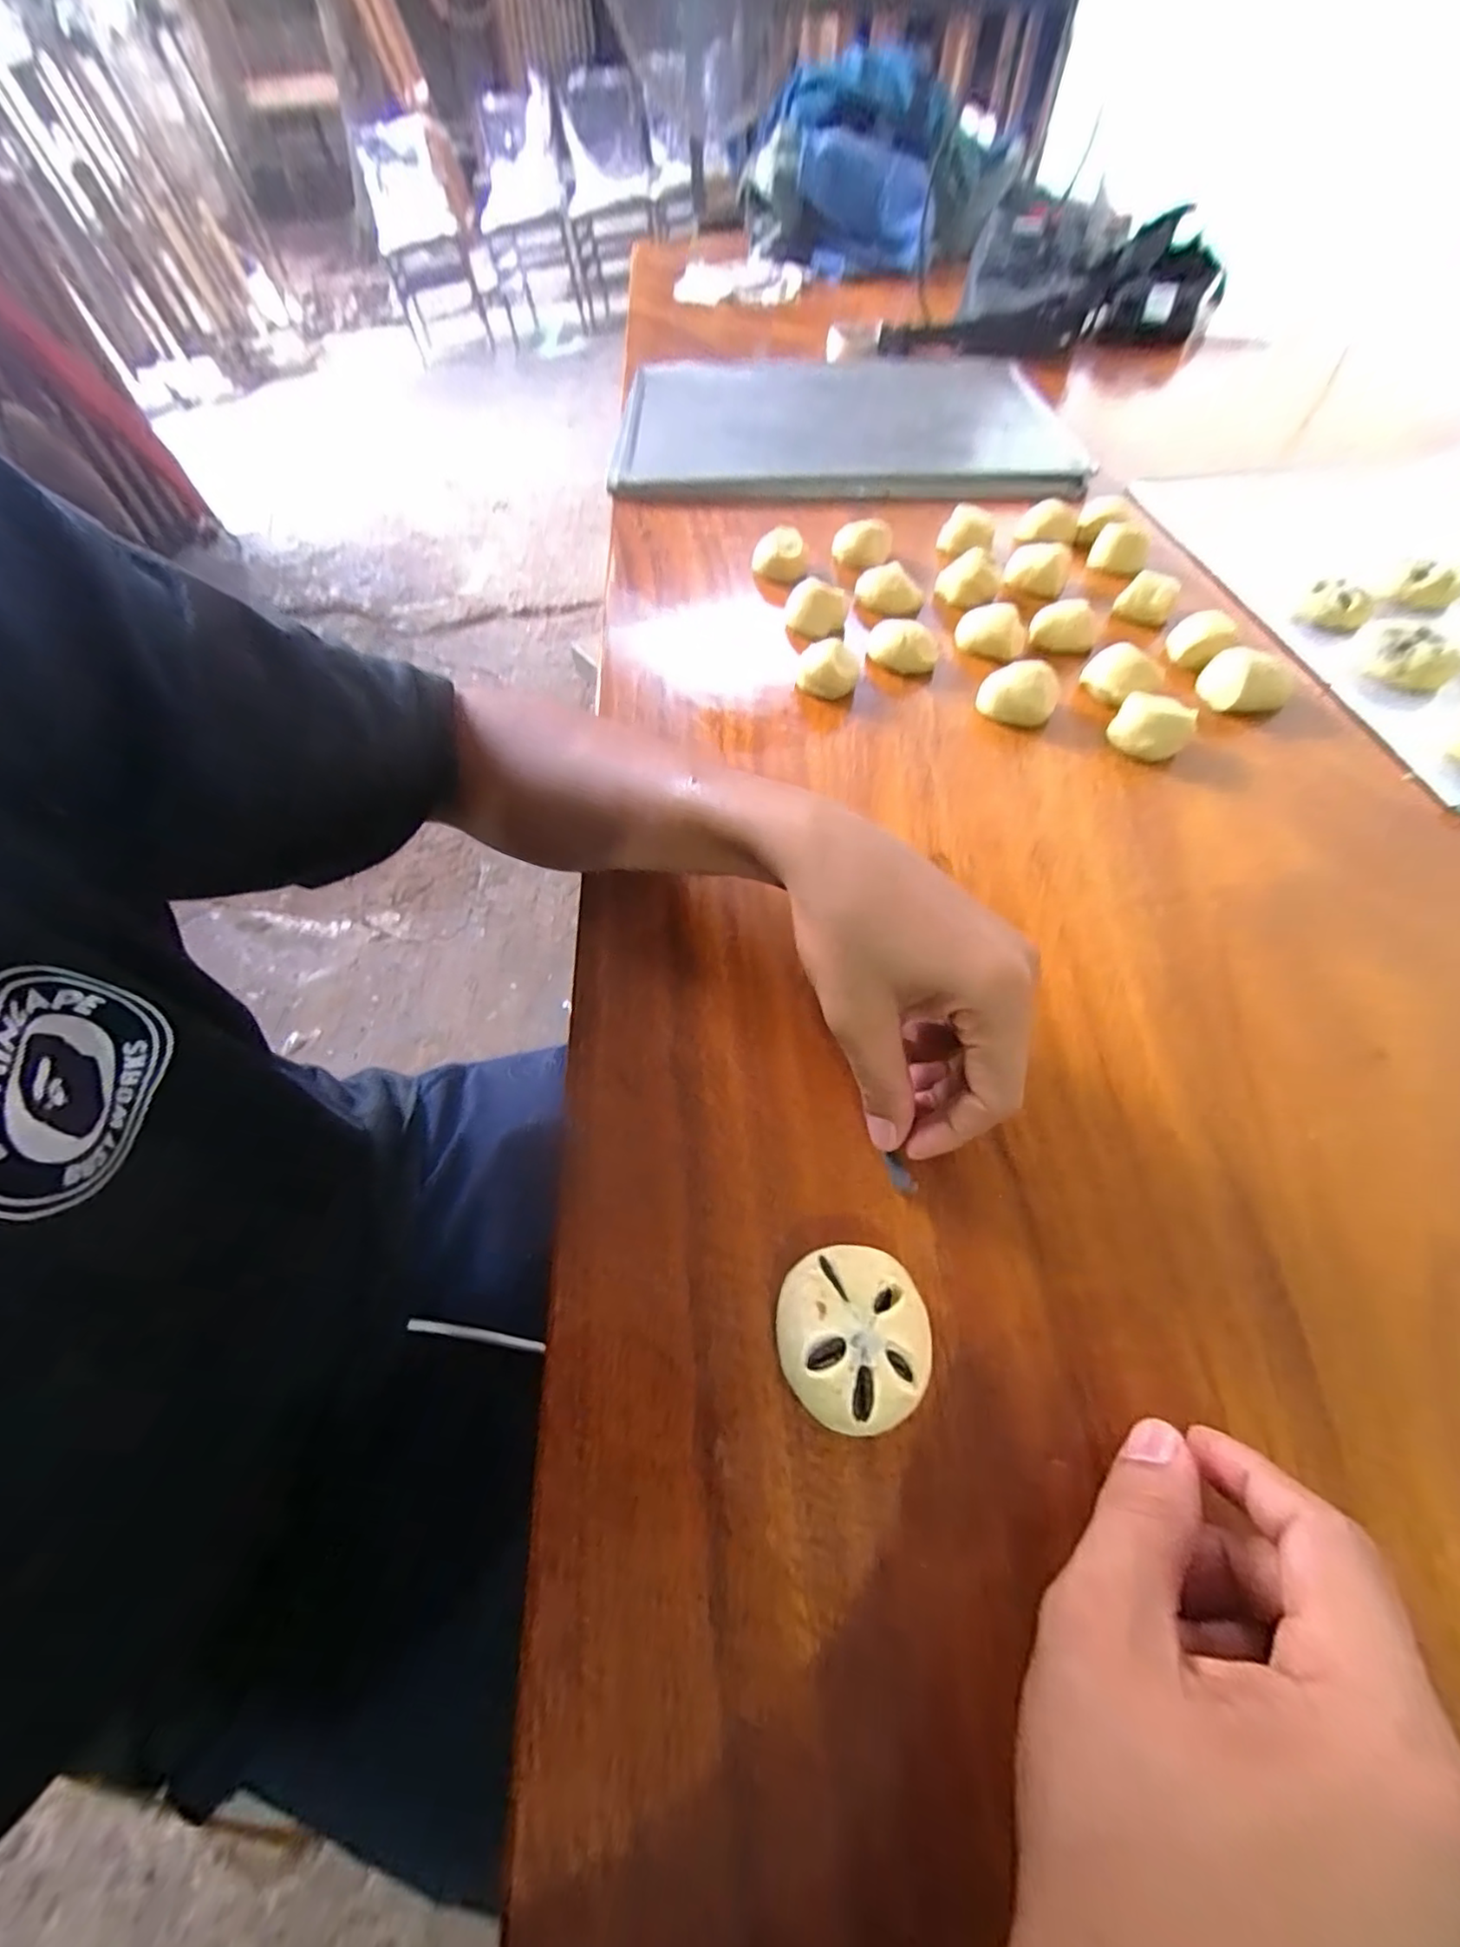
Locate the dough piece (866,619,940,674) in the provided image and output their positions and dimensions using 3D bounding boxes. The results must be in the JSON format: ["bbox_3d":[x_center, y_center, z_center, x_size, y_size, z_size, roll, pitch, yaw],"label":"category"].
[{"bbox_3d":[0.120,-0.231,0.437,0.052,0.020,0.028,27,62,17],"label":"dough piece"}]

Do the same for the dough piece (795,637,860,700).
[{"bbox_3d":[0.065,-0.202,0.417,0.039,0.024,0.036,6,58,6],"label":"dough piece"}]

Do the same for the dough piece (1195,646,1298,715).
[{"bbox_3d":[0.333,-0.187,0.399,0.048,0.028,0.031,1,58,2],"label":"dough piece"}]

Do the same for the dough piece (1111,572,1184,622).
[{"bbox_3d":[0.307,-0.278,0.455,0.036,0.022,0.019,29,63,18],"label":"dough piece"}]

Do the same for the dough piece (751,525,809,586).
[{"bbox_3d":[0.039,-0.331,0.500,0.040,0.029,0.042,-1,57,-1],"label":"dough piece"}]

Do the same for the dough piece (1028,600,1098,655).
[{"bbox_3d":[0.238,-0.248,0.442,0.044,0.022,0.029,24,62,16],"label":"dough piece"}]

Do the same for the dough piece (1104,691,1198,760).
[{"bbox_3d":[0.256,-0.149,0.379,0.042,0.027,0.035,33,64,20],"label":"dough piece"}]

